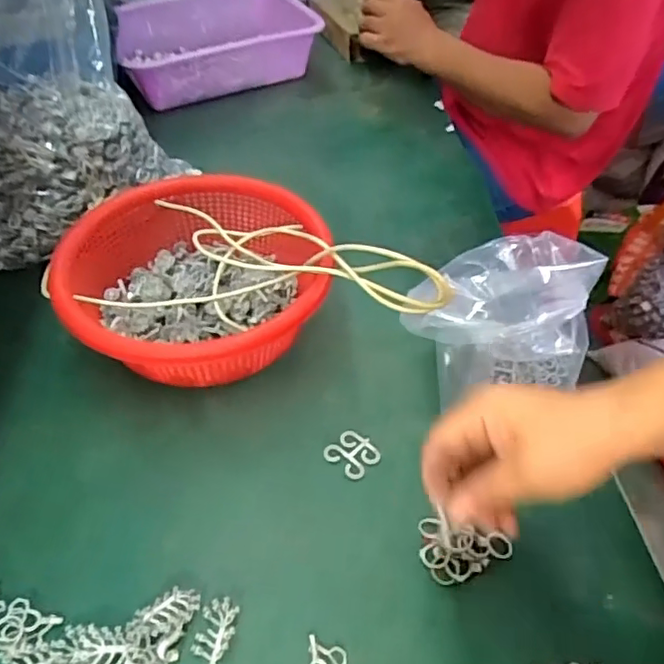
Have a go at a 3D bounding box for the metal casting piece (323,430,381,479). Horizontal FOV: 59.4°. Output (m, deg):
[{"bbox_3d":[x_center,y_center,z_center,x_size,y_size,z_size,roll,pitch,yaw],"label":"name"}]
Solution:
[{"bbox_3d":[0.016,0.095,0.457,0.036,0.004,0.034,36,57,27],"label":"metal casting piece"}]

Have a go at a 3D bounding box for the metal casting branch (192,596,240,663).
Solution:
[{"bbox_3d":[-0.073,0.188,0.367,0.023,0.009,0.038,7,49,5],"label":"metal casting branch"}]

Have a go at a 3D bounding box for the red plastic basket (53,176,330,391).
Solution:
[{"bbox_3d":[-0.113,-0.045,0.512,0.225,0.105,0.224,7,49,5],"label":"red plastic basket"}]

